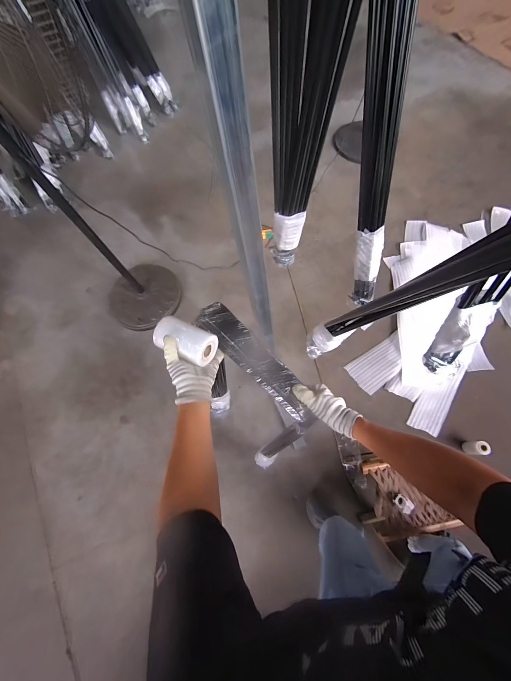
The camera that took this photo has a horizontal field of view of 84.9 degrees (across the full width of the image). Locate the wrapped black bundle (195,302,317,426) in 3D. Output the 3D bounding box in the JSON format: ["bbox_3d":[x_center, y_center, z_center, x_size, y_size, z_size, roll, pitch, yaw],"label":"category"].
[{"bbox_3d":[-0.002,0.040,0.569,0.071,0.040,0.319,-40,71,-12],"label":"wrapped black bundle"}]

